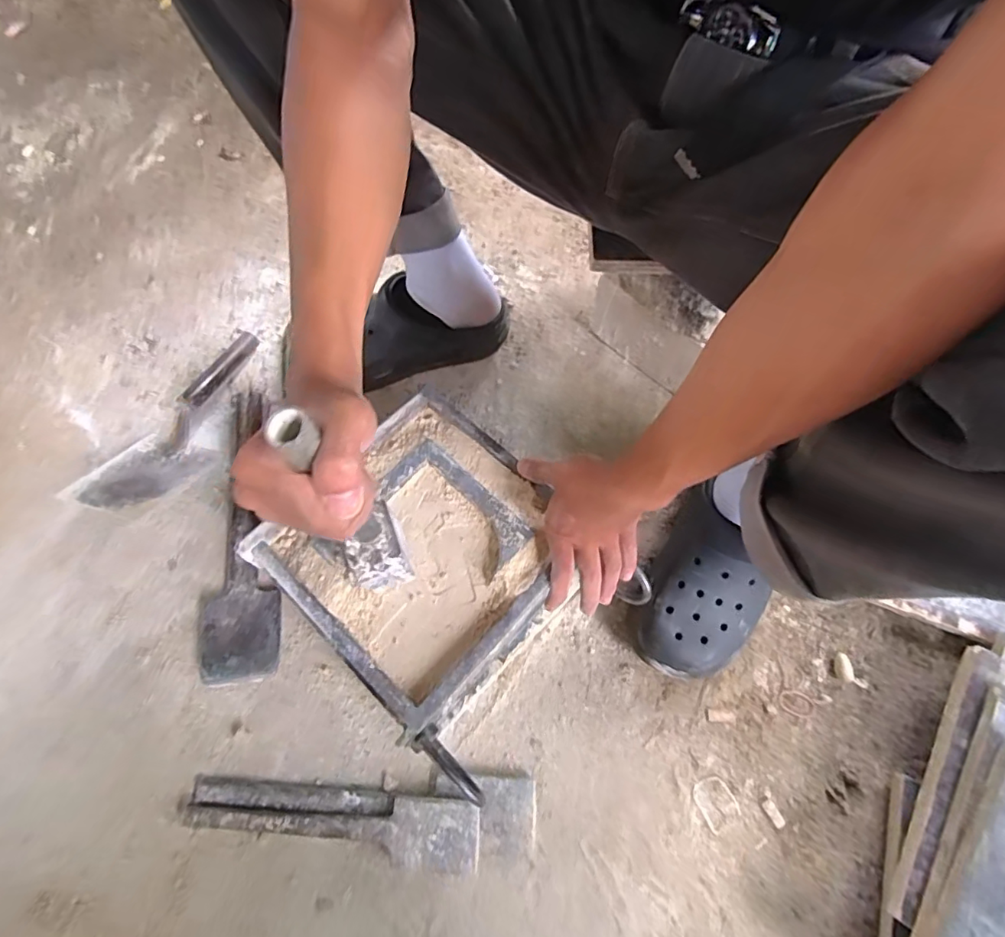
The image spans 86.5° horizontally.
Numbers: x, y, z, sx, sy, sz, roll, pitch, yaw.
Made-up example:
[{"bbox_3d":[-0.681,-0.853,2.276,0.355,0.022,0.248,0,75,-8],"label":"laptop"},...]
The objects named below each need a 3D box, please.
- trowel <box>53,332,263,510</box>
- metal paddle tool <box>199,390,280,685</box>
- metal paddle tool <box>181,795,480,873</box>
[{"bbox_3d":[-0.381,-0.063,0.642,0.100,0.060,0.274,18,67,10],"label":"trowel"},{"bbox_3d":[-0.297,0.063,0.610,0.074,0.028,0.341,-11,66,-3],"label":"metal paddle tool"},{"bbox_3d":[-0.158,0.338,0.495,0.271,0.022,0.057,-1,65,1],"label":"metal paddle tool"}]

